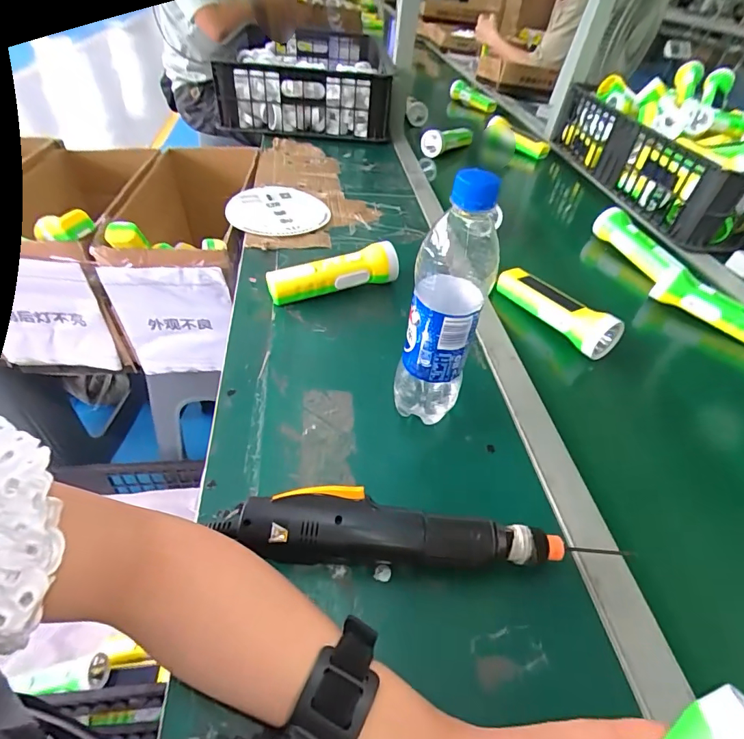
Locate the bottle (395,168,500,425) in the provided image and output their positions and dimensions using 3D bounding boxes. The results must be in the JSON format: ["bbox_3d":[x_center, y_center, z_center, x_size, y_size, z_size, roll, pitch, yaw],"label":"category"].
[{"bbox_3d":[0.062,-0.047,0.378,0.060,0.238,0.056,16,44,10],"label":"bottle"}]

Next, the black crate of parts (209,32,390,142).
[{"bbox_3d":[-0.149,-0.779,1.164,0.362,0.128,0.627,4,43,-4],"label":"black crate of parts"}]

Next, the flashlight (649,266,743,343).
[{"bbox_3d":[0.484,-0.085,0.609,0.049,0.049,0.171,-30,54,-33],"label":"flashlight"}]

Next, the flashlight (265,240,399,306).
[{"bbox_3d":[-0.051,-0.127,0.568,0.164,0.055,0.044,-12,46,-19],"label":"flashlight"}]

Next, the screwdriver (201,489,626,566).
[{"bbox_3d":[0.038,0.127,0.335,0.302,0.043,0.048,4,43,-3],"label":"screwdriver"}]

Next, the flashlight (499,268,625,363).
[{"bbox_3d":[0.236,-0.085,0.573,0.050,0.048,0.174,-25,52,-30],"label":"flashlight"}]

